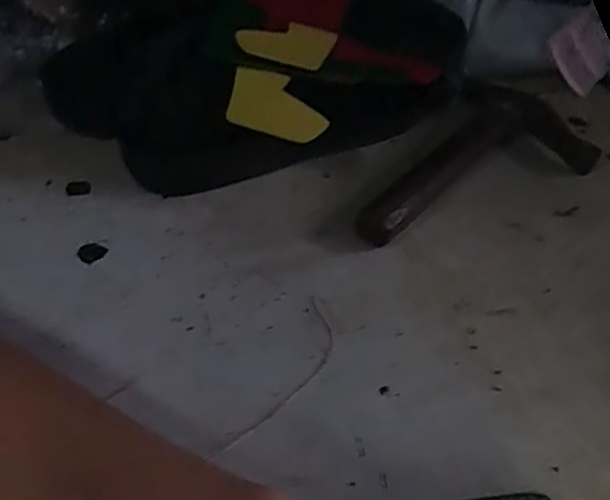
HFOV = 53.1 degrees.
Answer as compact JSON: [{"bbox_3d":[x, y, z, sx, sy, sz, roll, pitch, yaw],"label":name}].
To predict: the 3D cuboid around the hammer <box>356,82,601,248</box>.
[{"bbox_3d":[0.116,-0.045,0.376,0.097,0.031,0.171,26,48,19],"label":"hammer"}]

